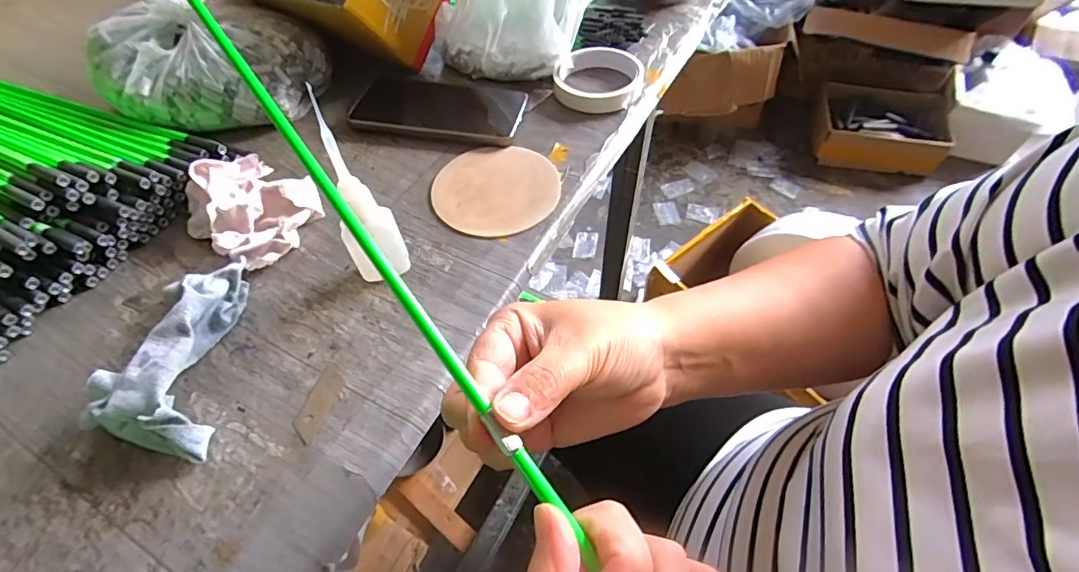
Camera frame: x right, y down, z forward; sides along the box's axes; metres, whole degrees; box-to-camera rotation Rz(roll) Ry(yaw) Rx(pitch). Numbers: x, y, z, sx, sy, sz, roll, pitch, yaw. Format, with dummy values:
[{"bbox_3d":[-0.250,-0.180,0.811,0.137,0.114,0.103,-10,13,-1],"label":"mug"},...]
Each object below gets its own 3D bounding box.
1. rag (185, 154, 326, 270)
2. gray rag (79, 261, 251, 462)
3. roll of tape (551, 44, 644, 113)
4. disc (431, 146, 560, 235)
[{"bbox_3d":[-0.231,-0.068,0.398,0.103,0.038,0.089,32,61,22],"label":"rag"},{"bbox_3d":[-0.233,0.041,0.315,0.061,0.037,0.138,-9,54,-5],"label":"gray rag"},{"bbox_3d":[0.057,-0.207,0.497,0.084,0.026,0.084,-1,54,1],"label":"roll of tape"},{"bbox_3d":[-0.036,-0.083,0.422,0.101,0.005,0.103,-1,54,1],"label":"disc"}]

